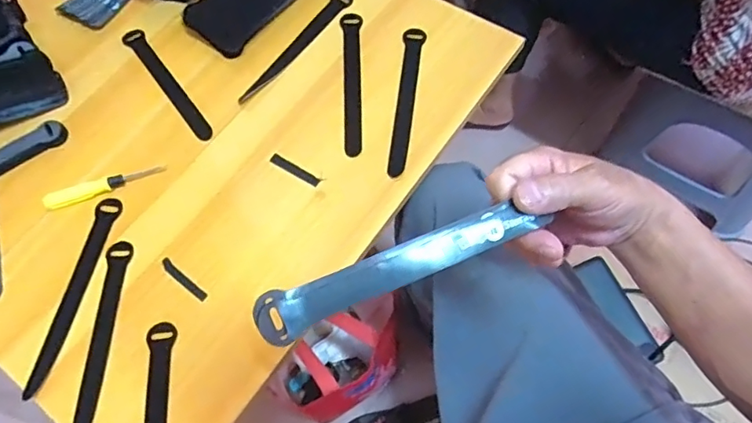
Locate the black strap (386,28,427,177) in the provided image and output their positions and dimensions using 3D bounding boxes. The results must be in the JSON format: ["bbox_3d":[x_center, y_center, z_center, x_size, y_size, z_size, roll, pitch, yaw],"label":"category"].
[{"bbox_3d":[0.033,-0.127,0.578,0.025,0.004,0.196,7,66,7],"label":"black strap"}]

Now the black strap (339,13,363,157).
[{"bbox_3d":[-0.026,-0.149,0.594,0.023,0.004,0.196,-4,65,2],"label":"black strap"}]

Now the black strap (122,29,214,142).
[{"bbox_3d":[-0.241,-0.150,0.601,0.022,0.004,0.191,-36,68,-13],"label":"black strap"}]

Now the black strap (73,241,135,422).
[{"bbox_3d":[-0.253,0.122,0.483,0.025,0.009,0.197,-4,63,3],"label":"black strap"}]

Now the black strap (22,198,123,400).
[{"bbox_3d":[-0.290,0.075,0.502,0.029,0.011,0.193,7,66,7],"label":"black strap"}]

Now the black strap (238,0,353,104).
[{"bbox_3d":[-0.094,-0.198,0.622,0.023,0.010,0.194,34,72,17],"label":"black strap"}]

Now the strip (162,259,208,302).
[{"bbox_3d":[-0.187,0.066,0.506,0.061,0.004,0.009,37,72,18],"label":"strip"}]

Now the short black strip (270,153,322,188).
[{"bbox_3d":[-0.085,-0.044,0.546,0.060,0.004,0.011,30,71,16],"label":"short black strip"}]

